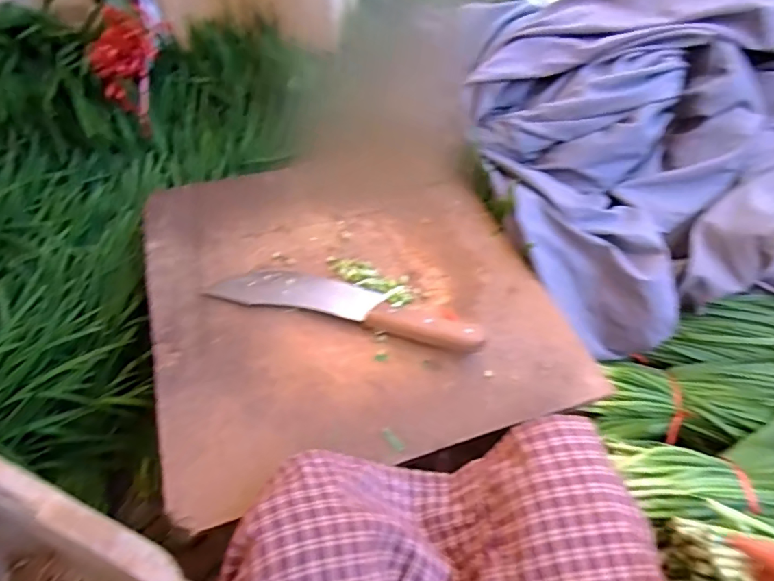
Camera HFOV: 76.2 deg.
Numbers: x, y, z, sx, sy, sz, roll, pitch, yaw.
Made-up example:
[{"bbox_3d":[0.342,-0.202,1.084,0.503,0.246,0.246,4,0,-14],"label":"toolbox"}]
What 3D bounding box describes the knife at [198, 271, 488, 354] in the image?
[{"bbox_3d":[-0.043,0.012,0.532,0.288,0.029,0.060,12,51,10],"label":"knife"}]

